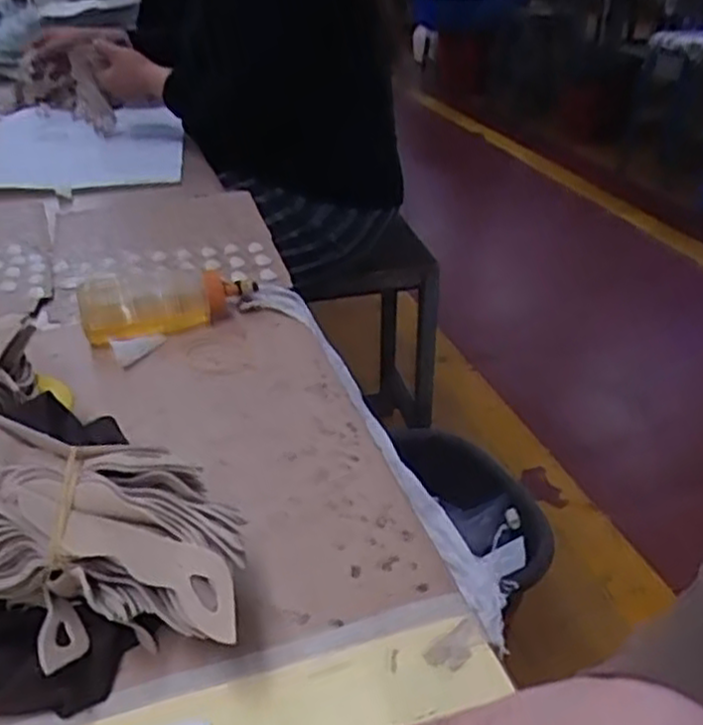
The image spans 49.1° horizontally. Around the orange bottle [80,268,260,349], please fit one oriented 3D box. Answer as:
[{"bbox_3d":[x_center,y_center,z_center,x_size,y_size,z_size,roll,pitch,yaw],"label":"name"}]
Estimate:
[{"bbox_3d":[-0.150,-0.055,0.628,0.135,0.052,0.060,-10,34,-14],"label":"orange bottle"}]

